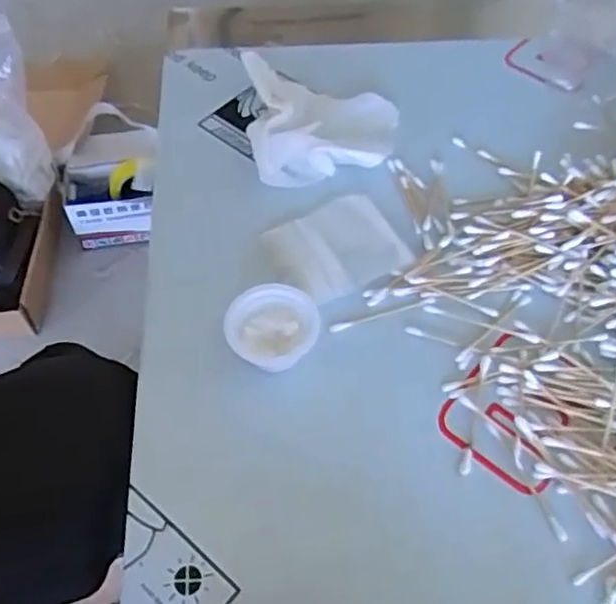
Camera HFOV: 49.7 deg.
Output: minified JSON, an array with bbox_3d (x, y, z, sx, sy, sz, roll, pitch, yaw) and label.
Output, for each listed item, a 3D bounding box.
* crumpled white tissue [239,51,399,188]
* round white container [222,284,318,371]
[{"bbox_3d":[0.011,-0.149,0.511,0.114,0.030,0.135,-4,57,-1],"label":"crumpled white tissue"},{"bbox_3d":[-0.021,0.019,0.404,0.051,0.032,0.052,-1,57,1],"label":"round white container"}]

